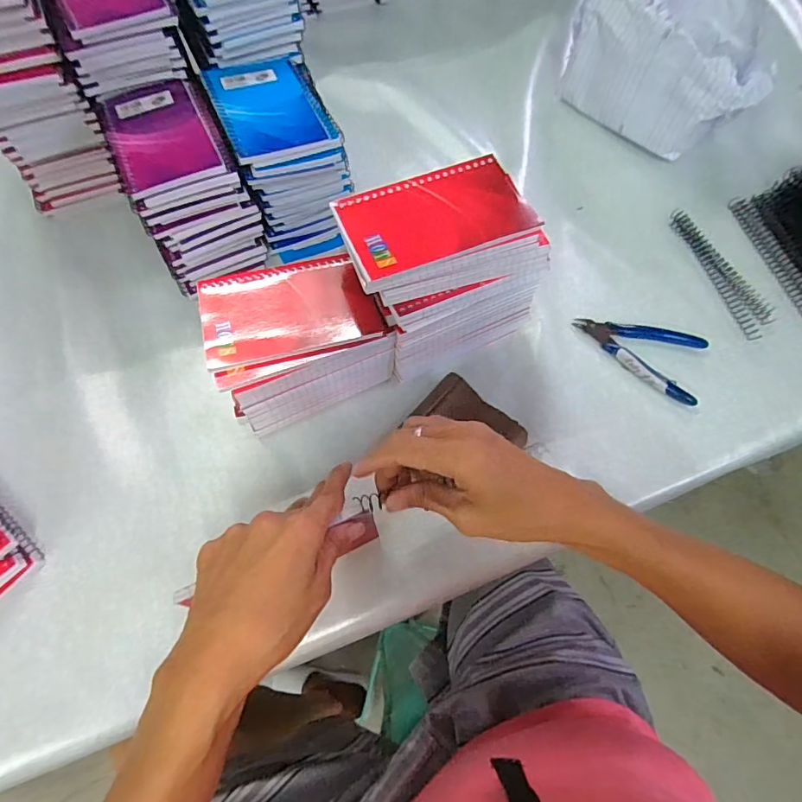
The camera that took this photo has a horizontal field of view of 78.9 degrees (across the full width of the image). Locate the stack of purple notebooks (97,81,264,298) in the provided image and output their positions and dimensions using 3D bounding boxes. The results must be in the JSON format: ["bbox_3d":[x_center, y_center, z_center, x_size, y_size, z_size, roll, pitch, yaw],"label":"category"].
[{"bbox_3d":[-0.210,-0.207,0.477,0.098,0.113,0.150,-27,67,-13],"label":"stack of purple notebooks"}]

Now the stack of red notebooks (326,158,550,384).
[{"bbox_3d":[0.032,-0.100,0.406,0.145,0.148,0.085,-20,66,-11],"label":"stack of red notebooks"}]

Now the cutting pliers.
[{"bbox_3d":[0.220,-0.049,0.455,0.115,0.008,0.073,22,66,11],"label":"cutting pliers"}]

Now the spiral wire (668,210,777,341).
[{"bbox_3d":[0.326,-0.138,0.496,0.033,0.015,0.166,-13,64,-6],"label":"spiral wire"}]

